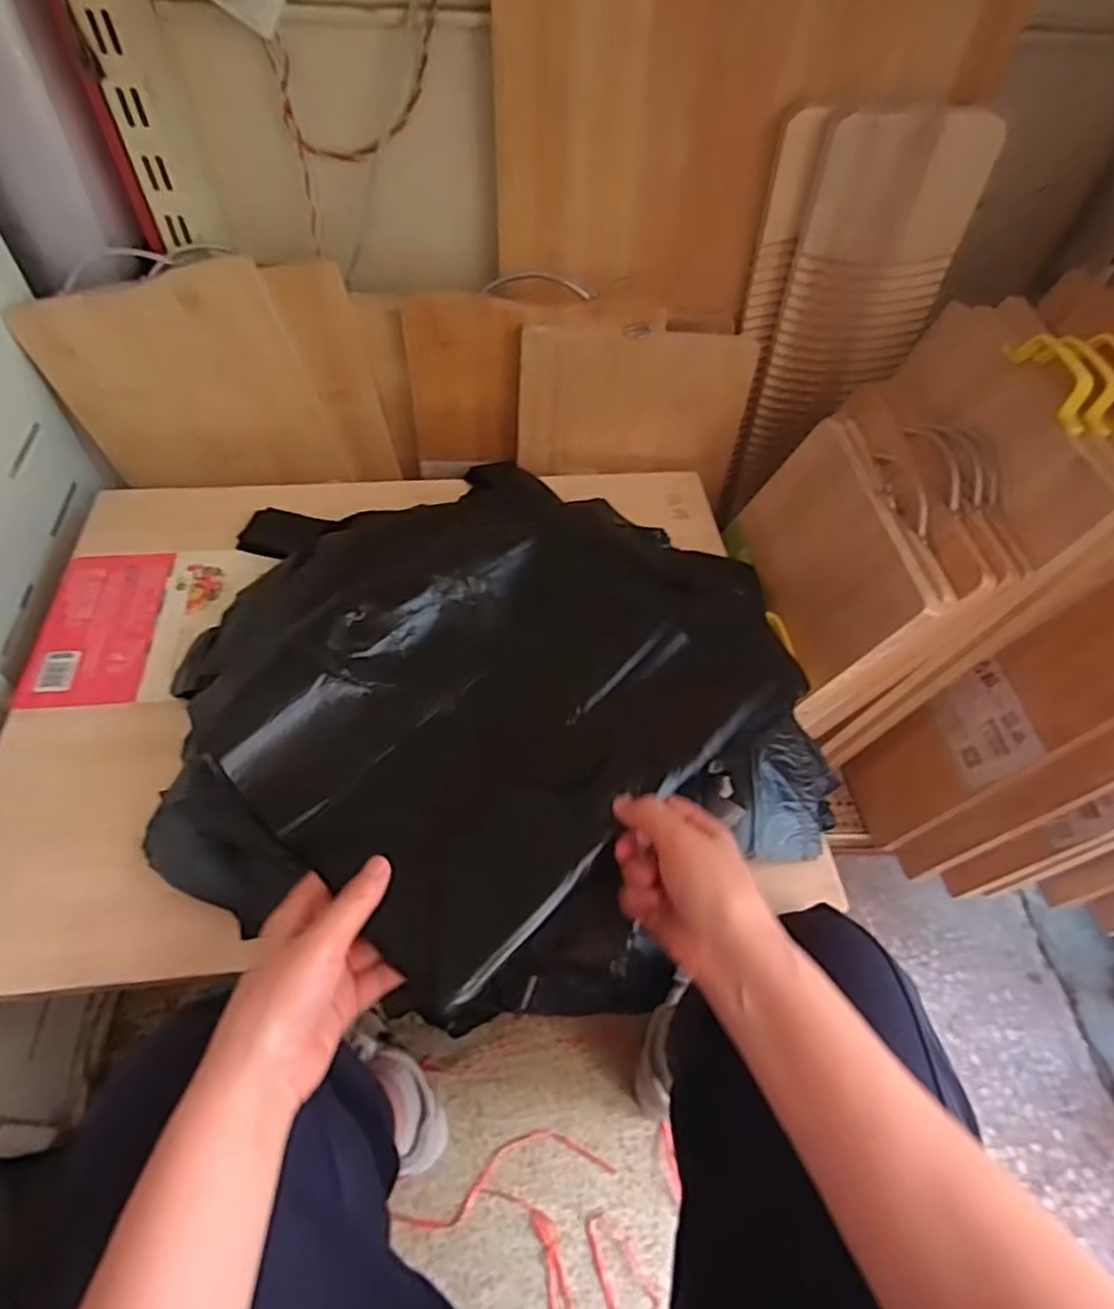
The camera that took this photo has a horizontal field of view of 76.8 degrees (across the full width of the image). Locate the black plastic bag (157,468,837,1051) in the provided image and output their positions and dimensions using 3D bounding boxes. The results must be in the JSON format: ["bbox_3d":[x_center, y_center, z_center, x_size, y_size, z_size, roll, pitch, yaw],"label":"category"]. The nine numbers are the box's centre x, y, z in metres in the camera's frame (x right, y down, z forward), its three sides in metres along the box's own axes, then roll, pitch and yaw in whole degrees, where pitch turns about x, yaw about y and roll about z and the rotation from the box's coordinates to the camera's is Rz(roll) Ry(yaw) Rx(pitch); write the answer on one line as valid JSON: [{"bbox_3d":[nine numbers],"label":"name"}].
[{"bbox_3d":[-0.037,0.027,0.545,0.481,0.100,0.430,-1,54,-4],"label":"black plastic bag"}]

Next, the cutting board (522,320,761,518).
[{"bbox_3d":[0.085,-0.271,0.777,0.248,0.170,0.023,3,41,-5],"label":"cutting board"}]

